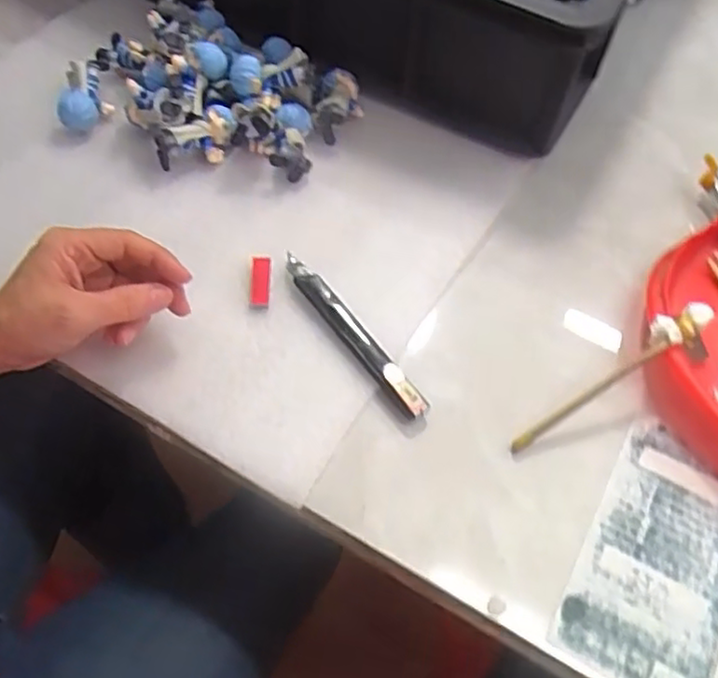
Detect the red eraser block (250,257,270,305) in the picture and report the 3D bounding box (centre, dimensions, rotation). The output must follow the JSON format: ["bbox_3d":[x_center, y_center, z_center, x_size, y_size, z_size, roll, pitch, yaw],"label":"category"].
[{"bbox_3d":[-0.064,-0.038,0.460,0.013,0.004,0.037,0,57,-3],"label":"red eraser block"}]

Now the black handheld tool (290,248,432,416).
[{"bbox_3d":[-0.005,-0.004,0.443,0.017,0.011,0.138,-31,64,-20],"label":"black handheld tool"}]

